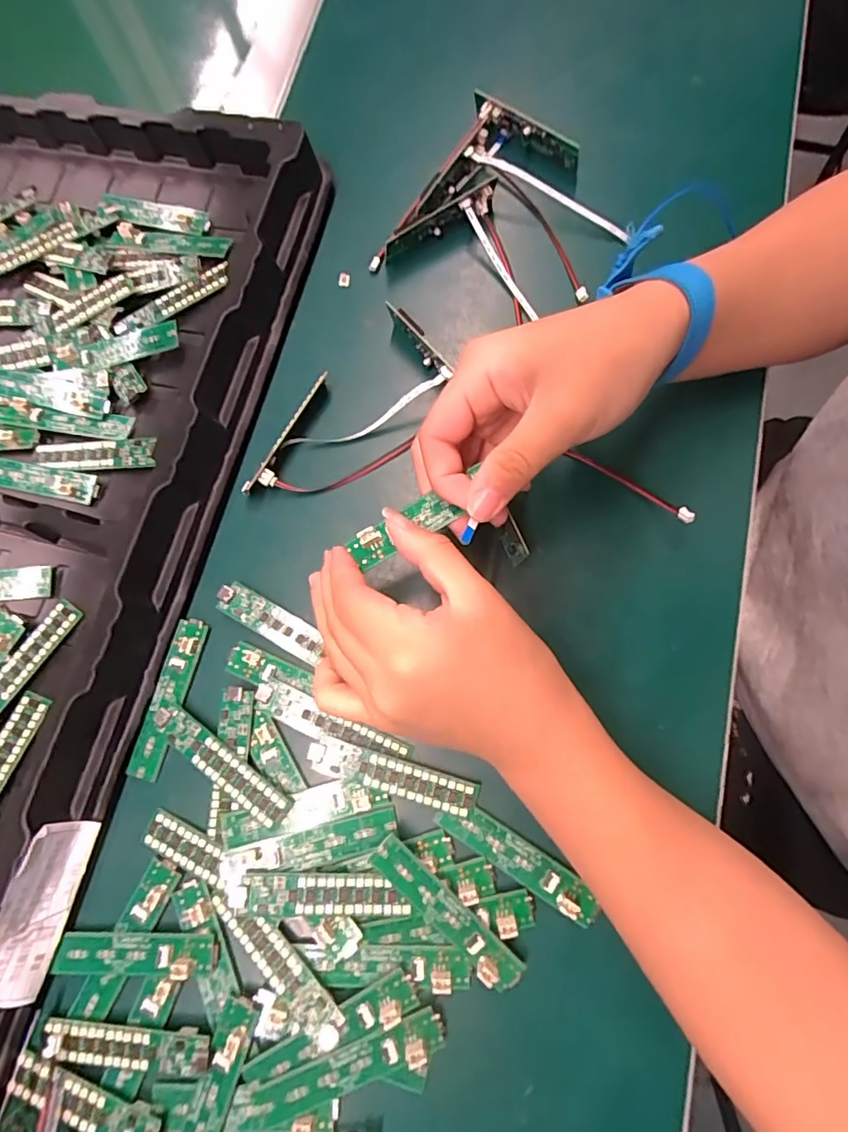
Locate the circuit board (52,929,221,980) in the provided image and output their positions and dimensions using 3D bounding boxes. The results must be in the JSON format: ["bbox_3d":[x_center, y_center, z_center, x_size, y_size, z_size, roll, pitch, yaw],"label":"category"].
[{"bbox_3d":[-0.136,0.181,0.237,0.077,0.010,0.018,-3,76,5],"label":"circuit board"}]

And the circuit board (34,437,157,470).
[{"bbox_3d":[-0.191,-0.065,0.296,0.075,0.007,0.017,-1,76,6],"label":"circuit board"}]

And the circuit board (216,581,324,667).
[{"bbox_3d":[-0.082,0.029,0.276,0.064,0.006,0.018,28,81,12],"label":"circuit board"}]

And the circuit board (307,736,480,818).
[{"bbox_3d":[-0.016,0.104,0.254,0.085,0.004,0.017,13,78,9],"label":"circuit board"}]

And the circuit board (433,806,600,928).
[{"bbox_3d":[0.044,0.138,0.243,0.080,0.005,0.016,30,75,14],"label":"circuit board"}]

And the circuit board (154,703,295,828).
[{"bbox_3d":[-0.104,0.099,0.258,0.084,0.004,0.018,33,82,12],"label":"circuit board"}]

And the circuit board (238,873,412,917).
[{"bbox_3d":[-0.046,0.152,0.238,0.075,0.004,0.017,2,69,-3],"label":"circuit board"}]

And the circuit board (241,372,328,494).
[{"bbox_3d":[-0.076,-0.074,0.298,0.011,0.013,0.083,29,81,12],"label":"circuit board"}]

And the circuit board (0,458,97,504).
[{"bbox_3d":[-0.228,-0.051,0.298,0.078,0.009,0.018,10,77,8],"label":"circuit board"}]

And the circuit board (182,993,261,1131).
[{"bbox_3d":[-0.094,0.235,0.223,0.017,0.007,0.081,16,77,11],"label":"circuit board"}]

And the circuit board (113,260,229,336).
[{"bbox_3d":[-0.155,-0.164,0.316,0.077,0.004,0.019,-31,75,-2],"label":"circuit board"}]

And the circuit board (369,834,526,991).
[{"bbox_3d":[0.010,0.159,0.236,0.082,0.009,0.016,40,83,13],"label":"circuit board"}]

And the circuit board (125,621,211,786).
[{"bbox_3d":[-0.136,0.069,0.271,0.017,0.008,0.083,12,78,9],"label":"circuit board"}]

